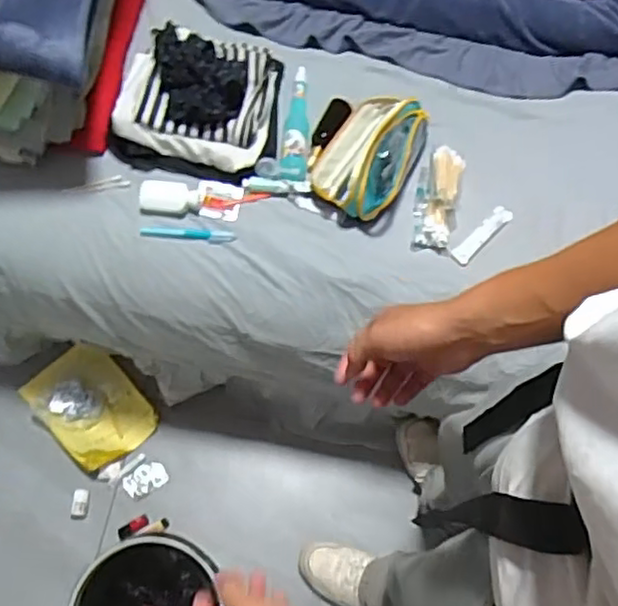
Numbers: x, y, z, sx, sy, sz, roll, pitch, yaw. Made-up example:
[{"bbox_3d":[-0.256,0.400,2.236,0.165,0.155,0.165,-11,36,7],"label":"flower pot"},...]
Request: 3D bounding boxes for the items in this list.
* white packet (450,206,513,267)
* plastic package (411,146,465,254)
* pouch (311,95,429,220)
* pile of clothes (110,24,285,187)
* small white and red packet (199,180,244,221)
[{"bbox_3d":[0.275,-0.110,1.042,0.133,0.010,0.029,-42,76,-17],"label":"white packet"},{"bbox_3d":[0.205,-0.173,1.045,0.066,0.035,0.186,12,68,2],"label":"plastic package"},{"bbox_3d":[0.098,-0.243,1.048,0.137,0.073,0.228,27,69,8],"label":"pouch"},{"bbox_3d":[-0.176,-0.334,1.053,0.253,0.109,0.256,8,68,0],"label":"pile of clothes"},{"bbox_3d":[-0.142,-0.162,1.049,0.067,0.005,0.059,11,83,-5],"label":"small white and red packet"}]

